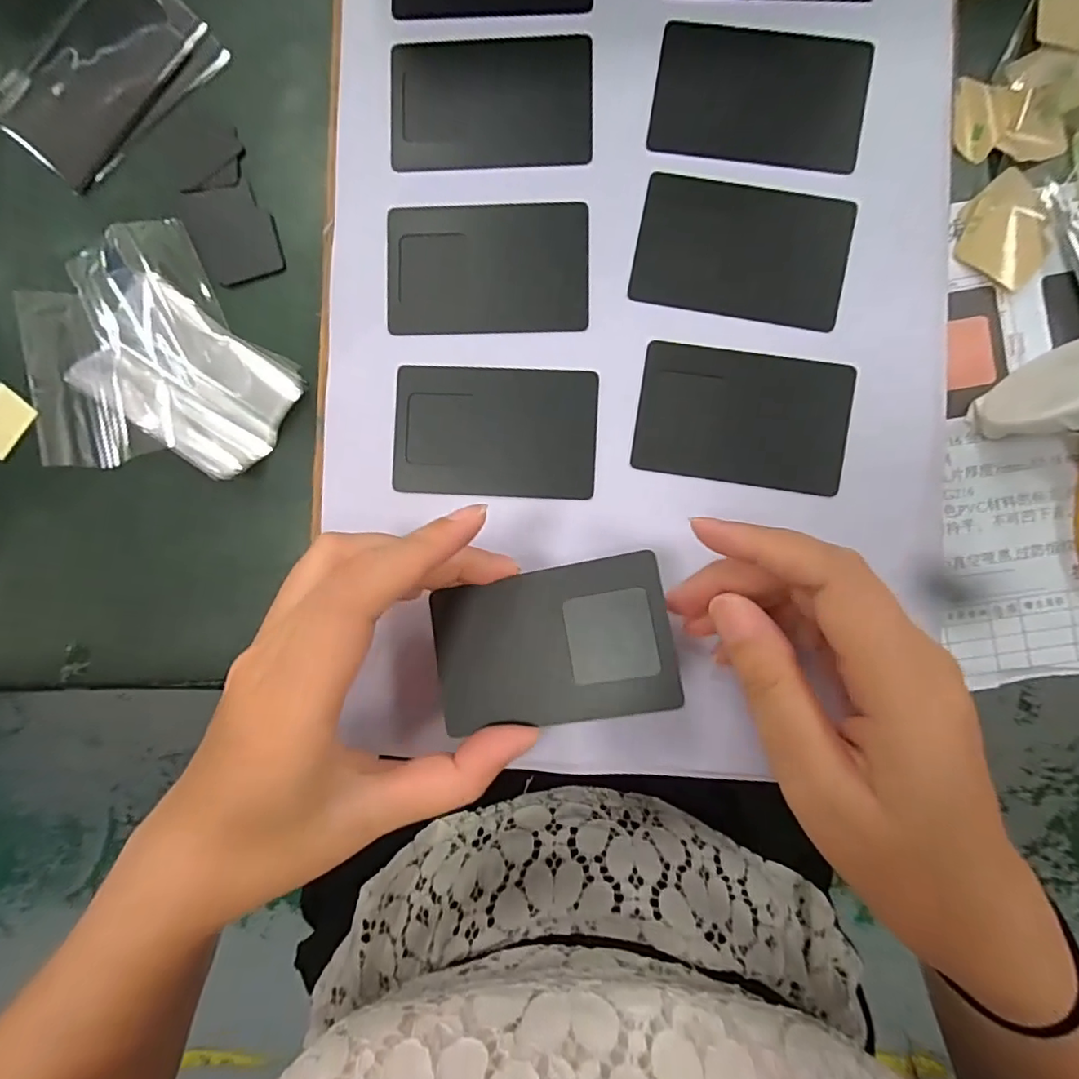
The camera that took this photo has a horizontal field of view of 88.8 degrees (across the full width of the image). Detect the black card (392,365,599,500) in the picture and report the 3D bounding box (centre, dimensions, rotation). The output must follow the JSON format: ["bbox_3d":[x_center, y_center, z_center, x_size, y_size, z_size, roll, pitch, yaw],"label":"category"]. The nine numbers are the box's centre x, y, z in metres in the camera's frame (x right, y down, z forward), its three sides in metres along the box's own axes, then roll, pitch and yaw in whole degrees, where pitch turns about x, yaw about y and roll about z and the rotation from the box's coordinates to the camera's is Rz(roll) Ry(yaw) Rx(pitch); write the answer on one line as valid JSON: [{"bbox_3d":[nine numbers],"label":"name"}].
[{"bbox_3d":[-0.019,-0.046,0.234,0.084,0.004,0.054,3,91,4],"label":"black card"}]

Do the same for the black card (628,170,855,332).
[{"bbox_3d":[0.083,-0.120,0.227,0.084,0.004,0.054,11,91,3],"label":"black card"}]

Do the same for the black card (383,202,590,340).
[{"bbox_3d":[-0.022,-0.115,0.234,0.084,0.004,0.054,-1,90,4],"label":"black card"}]

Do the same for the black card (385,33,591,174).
[{"bbox_3d":[-0.020,-0.185,0.233,0.084,0.004,0.052,0,90,4],"label":"black card"}]

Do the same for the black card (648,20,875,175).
[{"bbox_3d":[0.090,-0.182,0.227,0.083,0.004,0.052,8,91,3],"label":"black card"}]

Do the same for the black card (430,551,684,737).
[{"bbox_3d":[0.003,0.038,0.194,0.084,0.004,0.050,-12,79,12],"label":"black card"}]

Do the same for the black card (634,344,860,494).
[{"bbox_3d":[0.084,-0.051,0.228,0.084,0.004,0.054,8,91,3],"label":"black card"}]

